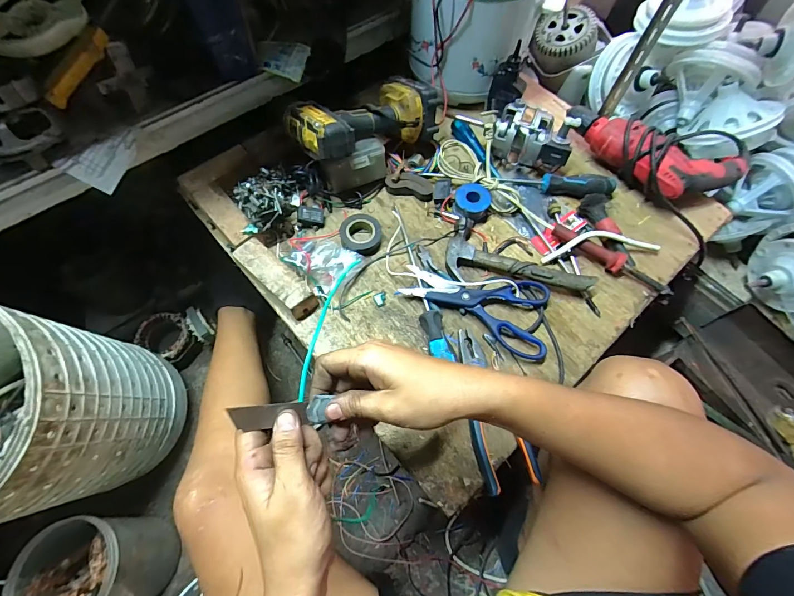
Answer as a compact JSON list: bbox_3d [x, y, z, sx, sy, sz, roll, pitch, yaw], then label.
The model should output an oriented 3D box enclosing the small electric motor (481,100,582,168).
[{"bbox_3d":[0.202,-0.256,0.598,0.141,0.076,0.067,20,65,7],"label":"small electric motor"}]

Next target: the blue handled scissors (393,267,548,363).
[{"bbox_3d":[0.118,-0.004,0.521,0.204,0.018,0.105,28,66,10],"label":"blue handled scissors"}]

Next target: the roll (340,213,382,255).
[{"bbox_3d":[-0.053,-0.093,0.557,0.058,0.022,0.060,1,64,-2],"label":"roll"}]

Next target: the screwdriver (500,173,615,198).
[{"bbox_3d":[0.255,-0.181,0.597,0.172,0.029,0.037,10,64,2],"label":"screwdriver"}]

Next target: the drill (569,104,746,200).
[{"bbox_3d":[0.395,-0.222,0.597,0.270,0.080,0.114,26,66,9],"label":"drill"}]

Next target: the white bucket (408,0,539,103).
[{"bbox_3d":[0.125,-0.470,0.639,0.197,0.178,0.197,1,64,-2],"label":"white bucket"}]

